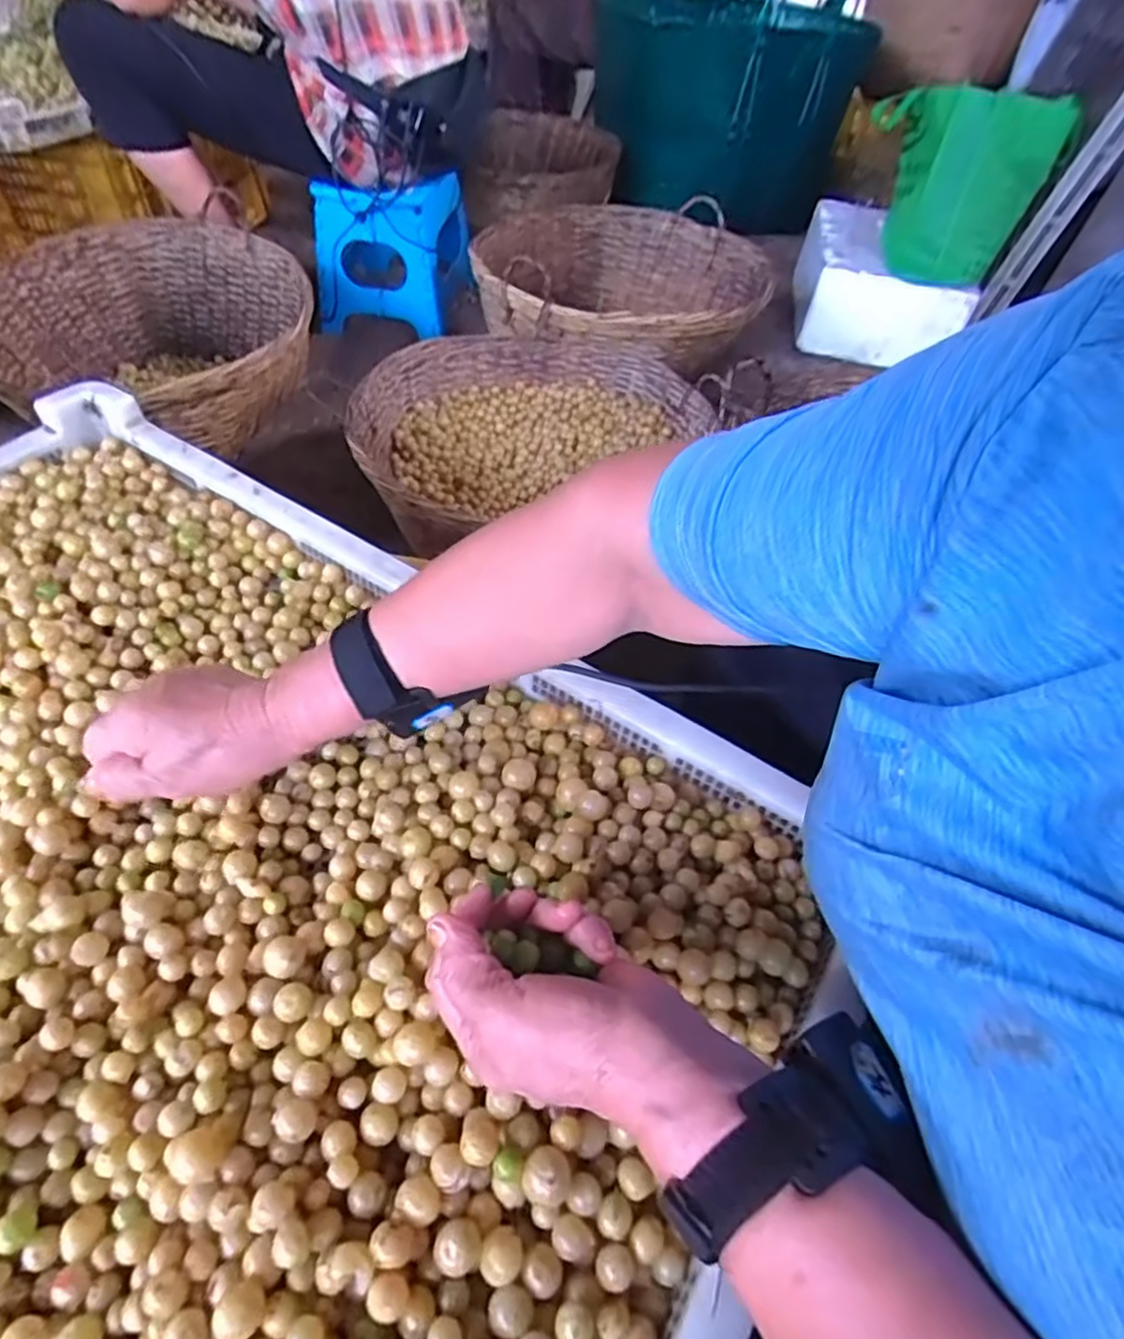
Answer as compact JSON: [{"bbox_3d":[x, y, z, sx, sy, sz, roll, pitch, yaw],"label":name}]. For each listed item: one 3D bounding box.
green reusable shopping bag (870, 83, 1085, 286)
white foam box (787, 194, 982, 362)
[{"bbox_3d":[0.707,-0.889,1.273,0.311,0.262,0.197,24,56,16],"label":"green reusable shopping bag"},{"bbox_3d":[0.642,-0.785,1.438,0.297,0.185,0.289,6,53,3],"label":"white foam box"}]

